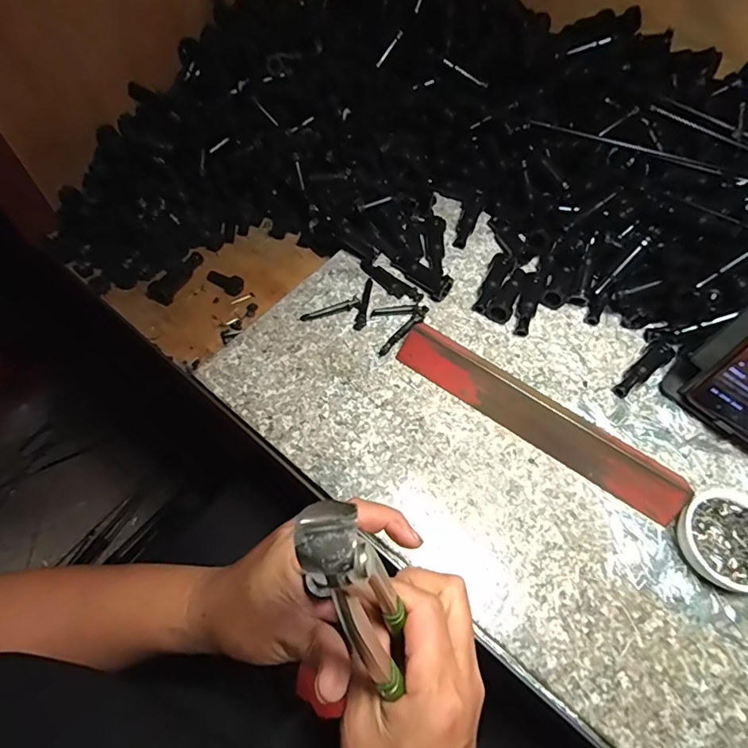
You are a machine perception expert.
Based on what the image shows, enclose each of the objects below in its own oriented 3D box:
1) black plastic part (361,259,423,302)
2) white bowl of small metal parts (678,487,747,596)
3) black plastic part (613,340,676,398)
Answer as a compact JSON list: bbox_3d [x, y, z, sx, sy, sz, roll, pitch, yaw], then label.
[{"bbox_3d":[0.017,-0.094,0.477,0.021,0.009,0.071,-39,70,-22],"label":"black plastic part"},{"bbox_3d":[0.271,0.128,0.364,0.065,0.026,0.072,-12,62,-10],"label":"white bowl of small metal parts"},{"bbox_3d":[0.249,-0.004,0.437,0.073,0.017,0.021,-39,70,-22],"label":"black plastic part"}]

